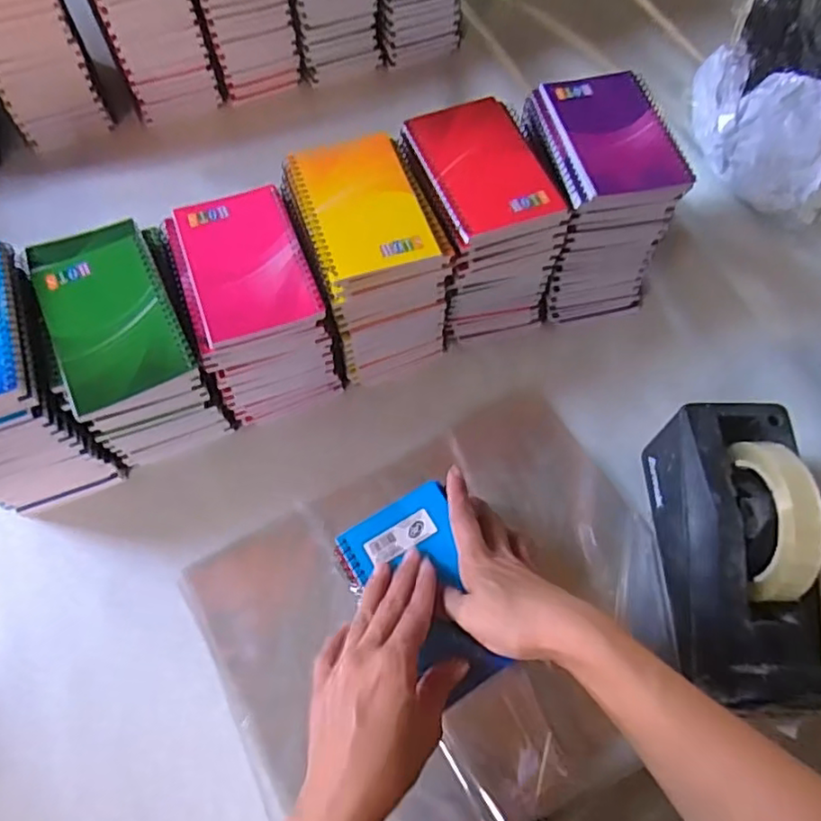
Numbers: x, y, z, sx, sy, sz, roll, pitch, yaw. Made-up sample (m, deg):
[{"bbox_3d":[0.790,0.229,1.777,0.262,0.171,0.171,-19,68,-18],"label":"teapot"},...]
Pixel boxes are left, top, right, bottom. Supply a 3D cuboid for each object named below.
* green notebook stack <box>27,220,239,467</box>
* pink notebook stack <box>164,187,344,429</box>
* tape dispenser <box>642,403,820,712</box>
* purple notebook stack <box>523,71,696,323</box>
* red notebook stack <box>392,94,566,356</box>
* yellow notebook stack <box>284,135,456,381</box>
[{"bbox_3d":[-0.212,-0.048,0.485,0.090,0.126,0.147,-22,68,-11],"label":"green notebook stack"},{"bbox_3d":[-0.125,-0.083,0.504,0.088,0.122,0.132,-19,68,-10],"label":"pink notebook stack"},{"bbox_3d":[0.230,0.096,0.427,0.077,0.132,0.199,1,65,-2],"label":"tape dispenser"},{"bbox_3d":[0.156,-0.181,0.544,0.092,0.148,0.139,-10,66,-6],"label":"purple notebook stack"},{"bbox_3d":[0.056,-0.158,0.533,0.103,0.143,0.133,-15,67,-9],"label":"red notebook stack"},{"bbox_3d":[-0.037,-0.122,0.513,0.095,0.139,0.138,-19,68,-10],"label":"yellow notebook stack"}]

